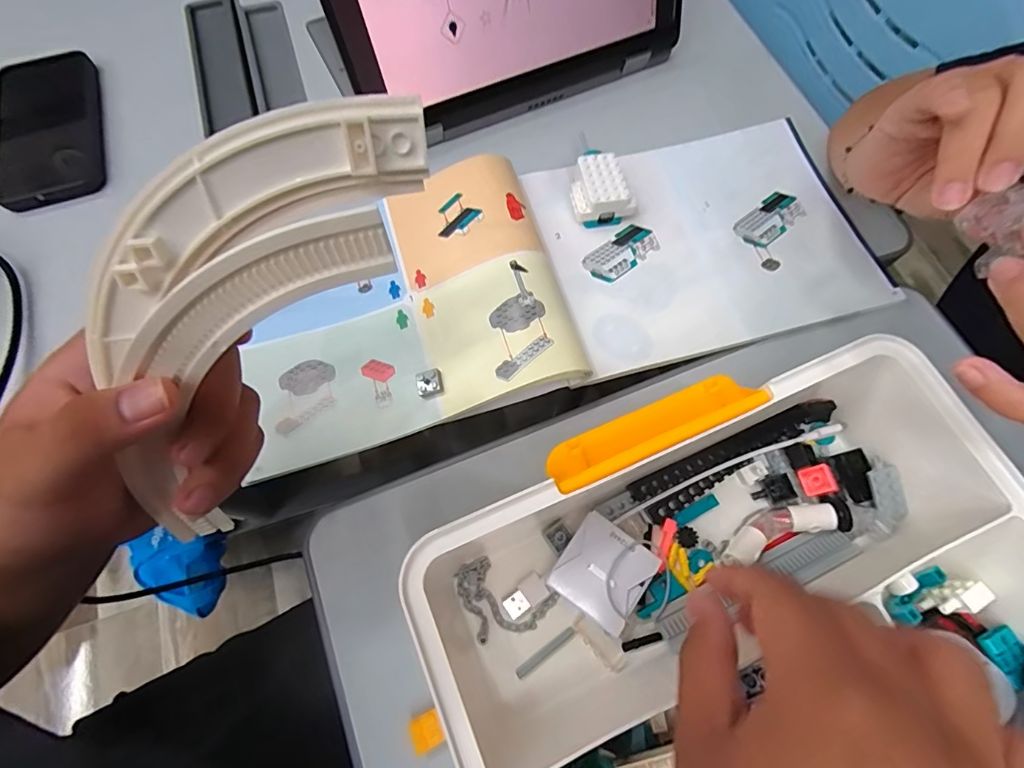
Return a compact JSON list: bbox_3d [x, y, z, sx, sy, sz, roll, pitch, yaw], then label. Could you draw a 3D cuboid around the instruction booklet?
[{"bbox_3d":[0.033,-0.089,0.352,0.478,0.036,0.190,-15,70,-8],"label":"instruction booklet"}]

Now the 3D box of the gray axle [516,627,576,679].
[{"bbox_3d":[0.019,0.152,0.270,0.039,0.004,0.006,-32,73,-13],"label":"gray axle"}]

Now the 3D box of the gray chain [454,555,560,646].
[{"bbox_3d":[-0.003,0.122,0.280,0.050,0.004,0.047,-24,72,-11],"label":"gray chain"}]

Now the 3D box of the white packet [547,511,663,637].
[{"bbox_3d":[0.052,0.107,0.270,0.048,0.004,0.049,34,77,12],"label":"white packet"}]

